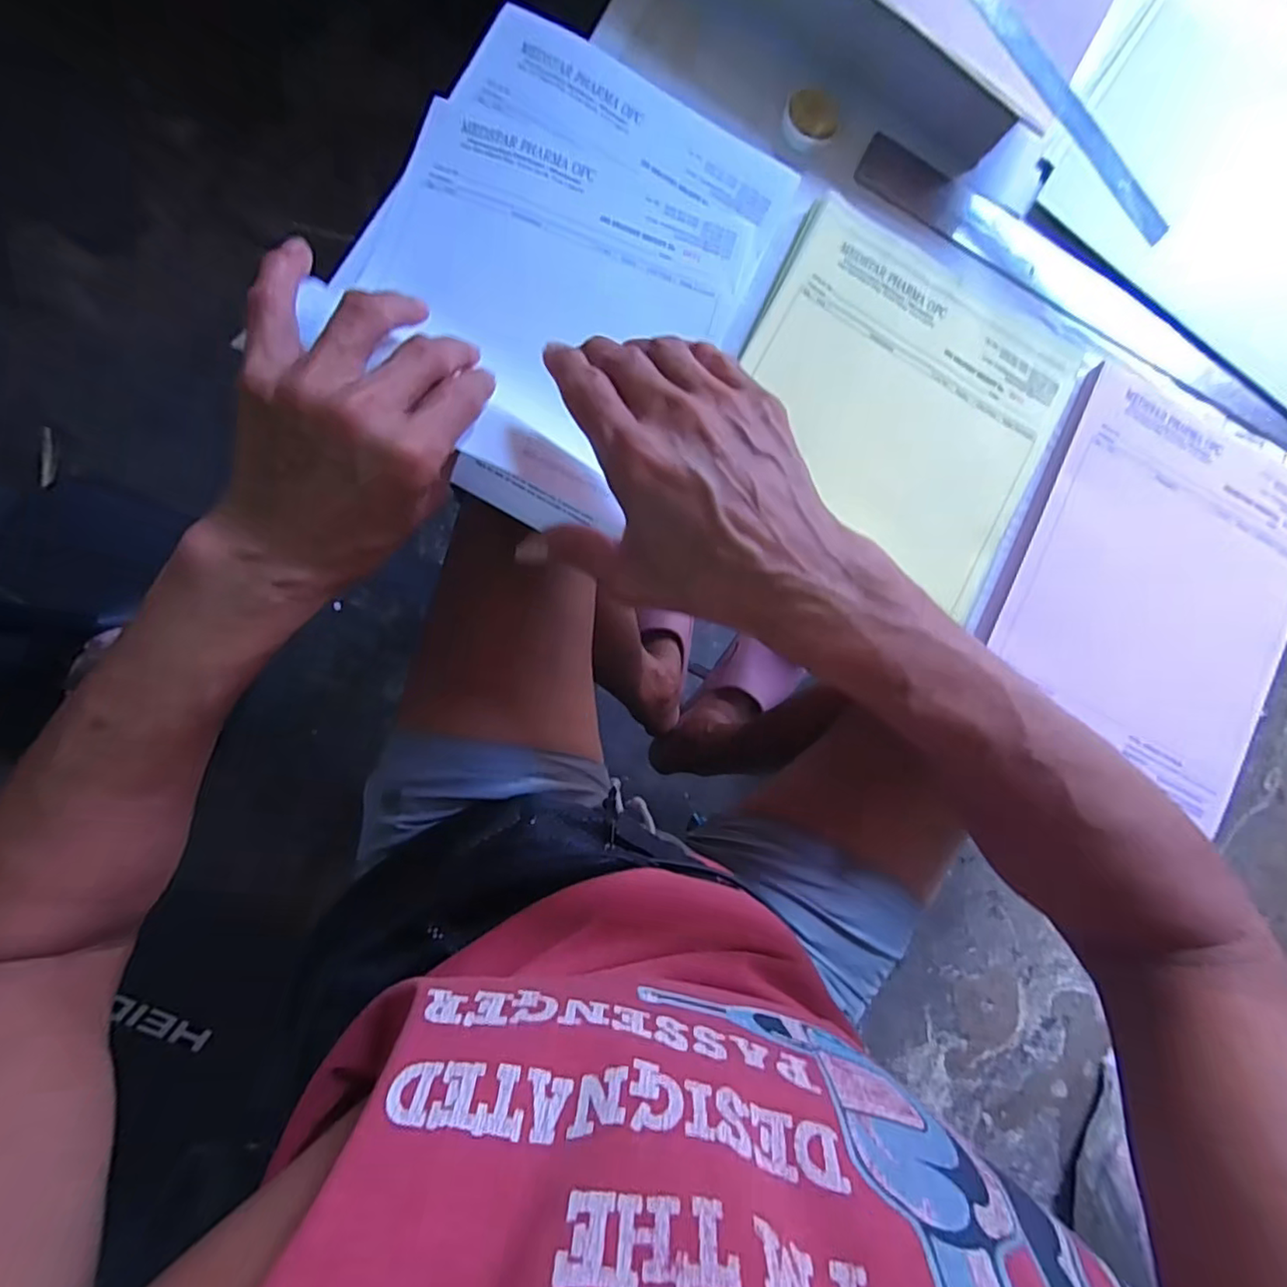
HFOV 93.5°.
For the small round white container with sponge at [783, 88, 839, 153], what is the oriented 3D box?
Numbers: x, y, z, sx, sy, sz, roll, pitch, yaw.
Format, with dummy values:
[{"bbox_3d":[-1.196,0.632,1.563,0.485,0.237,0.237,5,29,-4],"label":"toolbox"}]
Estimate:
[{"bbox_3d":[0.115,-0.359,0.416,0.036,0.010,0.037,0,88,-9],"label":"small round white container with sponge"}]

